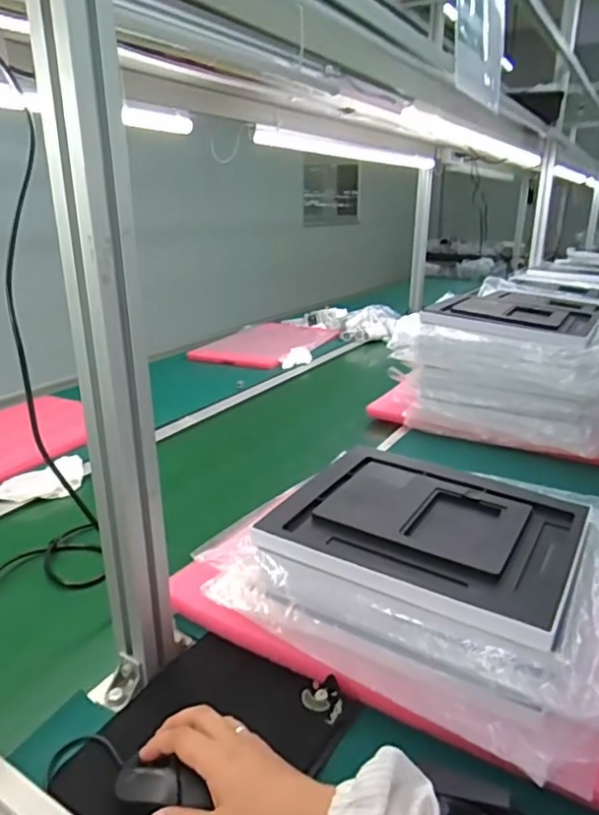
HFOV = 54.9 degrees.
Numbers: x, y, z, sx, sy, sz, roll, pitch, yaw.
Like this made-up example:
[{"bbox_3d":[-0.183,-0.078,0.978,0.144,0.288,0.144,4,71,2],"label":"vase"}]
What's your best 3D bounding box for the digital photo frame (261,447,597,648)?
[{"bbox_3d":[0.144,0.129,0.642,0.300,0.029,0.256,12,22,30],"label":"digital photo frame"}]

